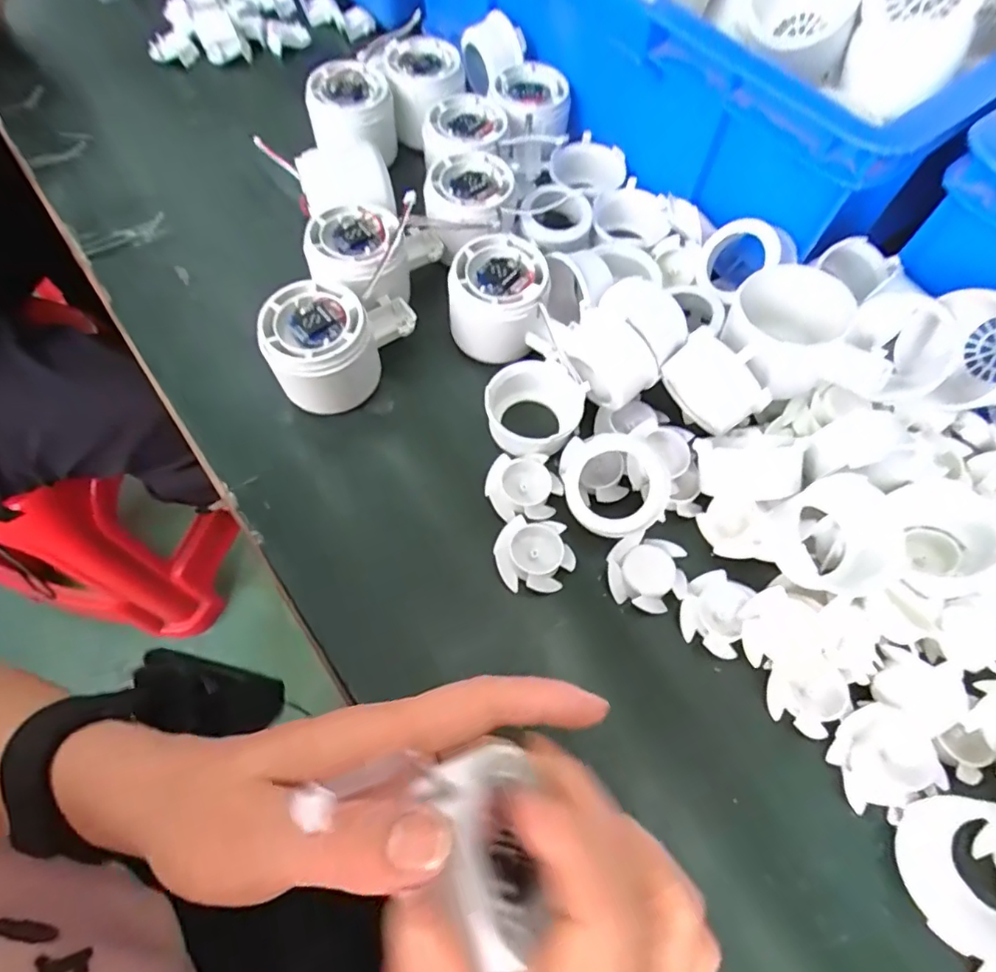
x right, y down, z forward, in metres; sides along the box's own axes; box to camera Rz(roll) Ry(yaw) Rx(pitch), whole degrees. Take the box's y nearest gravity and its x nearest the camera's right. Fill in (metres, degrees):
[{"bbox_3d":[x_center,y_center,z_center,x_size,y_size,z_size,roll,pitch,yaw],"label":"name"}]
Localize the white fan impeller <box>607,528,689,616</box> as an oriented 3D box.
[{"bbox_3d":[0.078,0.045,0.298,0.040,0.009,0.038,1,65,-2],"label":"white fan impeller"}]

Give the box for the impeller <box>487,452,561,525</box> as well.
[{"bbox_3d":[0.014,0.002,0.316,0.039,0.018,0.037,1,65,-2],"label":"impeller"}]

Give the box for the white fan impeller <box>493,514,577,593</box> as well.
[{"bbox_3d":[0.019,0.037,0.297,0.039,0.018,0.037,11,65,3],"label":"white fan impeller"}]

